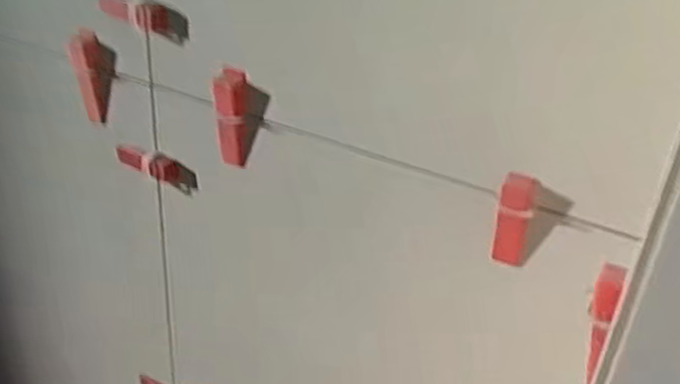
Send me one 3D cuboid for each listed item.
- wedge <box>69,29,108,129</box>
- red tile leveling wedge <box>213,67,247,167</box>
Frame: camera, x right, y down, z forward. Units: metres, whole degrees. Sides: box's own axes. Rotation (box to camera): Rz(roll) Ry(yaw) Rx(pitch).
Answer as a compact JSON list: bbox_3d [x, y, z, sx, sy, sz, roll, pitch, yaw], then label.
[{"bbox_3d":[-0.231,-0.105,0.667,0.030,0.097,0.019,-6,34,-17],"label":"wedge"},{"bbox_3d":[-0.093,-0.060,0.610,0.025,0.087,0.018,3,32,-4],"label":"red tile leveling wedge"}]

